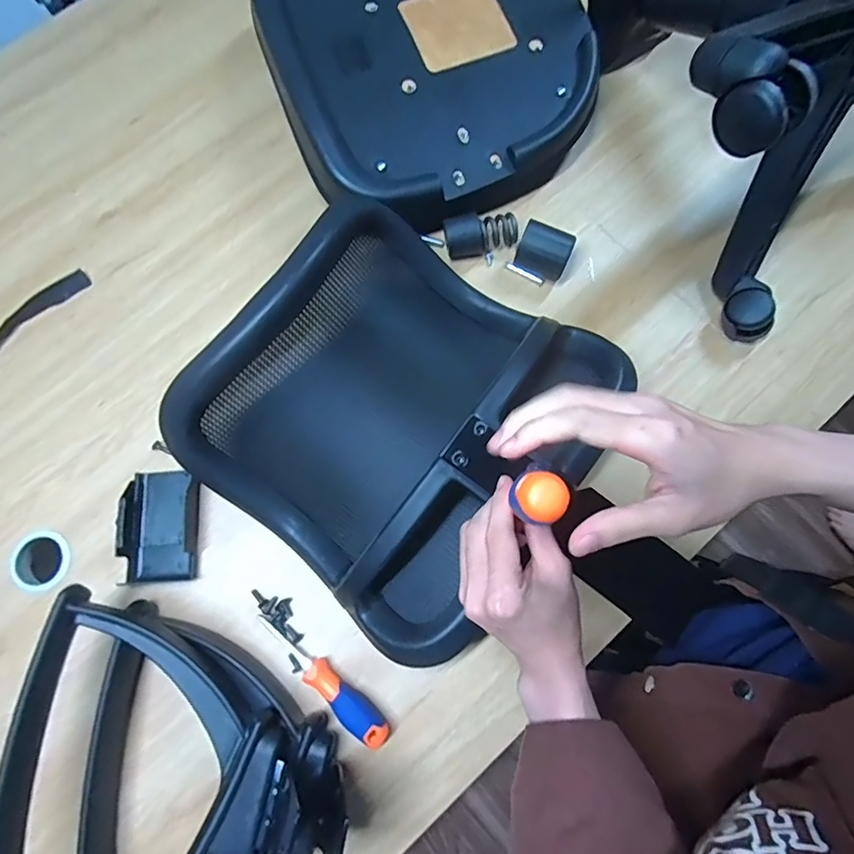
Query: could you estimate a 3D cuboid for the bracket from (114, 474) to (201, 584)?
[{"bbox_3d":[-0.305,0.112,0.573,0.090,0.035,0.127,-4,76,1],"label":"bracket"}]

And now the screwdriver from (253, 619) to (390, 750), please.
[{"bbox_3d":[-0.113,0.267,0.533,0.180,0.025,0.028,39,80,11],"label":"screwdriver"}]

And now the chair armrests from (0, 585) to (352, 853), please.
[{"bbox_3d":[-0.253,0.353,0.472,0.320,0.100,0.268,23,78,7],"label":"chair armrests"}]

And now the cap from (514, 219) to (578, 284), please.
[{"bbox_3d":[0.148,-0.222,0.631,0.064,0.059,0.045,22,78,7],"label":"cap"}]

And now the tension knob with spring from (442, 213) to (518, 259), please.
[{"bbox_3d":[0.069,-0.247,0.639,0.091,0.047,0.040,-14,76,-2],"label":"tension knob with spring"}]

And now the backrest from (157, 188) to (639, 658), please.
[{"bbox_3d":[-0.035,-0.012,0.561,0.369,0.154,0.393,34,79,10],"label":"backrest"}]

